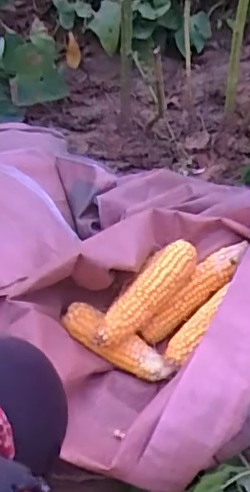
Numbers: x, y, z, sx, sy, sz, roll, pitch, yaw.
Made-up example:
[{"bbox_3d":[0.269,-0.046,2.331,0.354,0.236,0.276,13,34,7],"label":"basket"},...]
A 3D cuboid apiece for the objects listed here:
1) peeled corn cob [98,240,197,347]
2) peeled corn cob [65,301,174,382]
[{"bbox_3d":[0.030,0.055,0.762,0.045,0.040,0.190,32,53,23],"label":"peeled corn cob"},{"bbox_3d":[-0.012,0.120,0.753,0.158,0.049,0.053,23,49,16],"label":"peeled corn cob"}]

